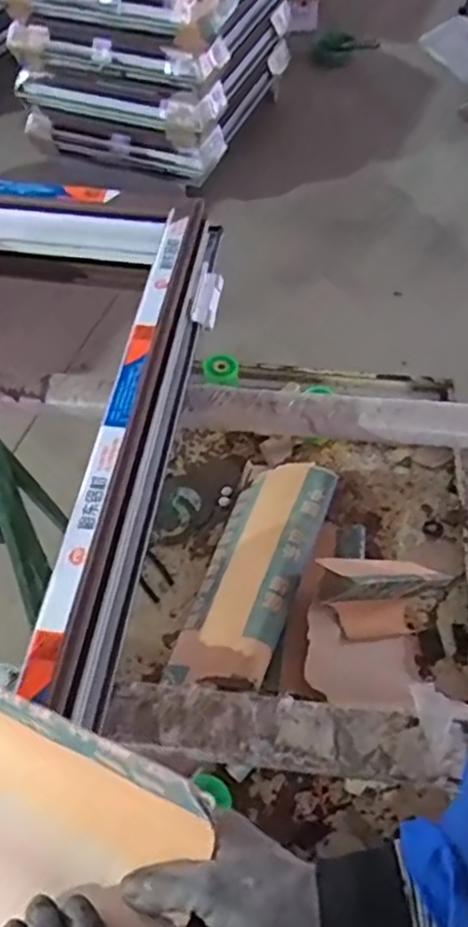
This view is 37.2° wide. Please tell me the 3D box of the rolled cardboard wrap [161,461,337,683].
[{"bbox_3d":[0.032,0.135,0.980,0.136,0.077,0.376,17,55,13],"label":"rolled cardboard wrap"}]

